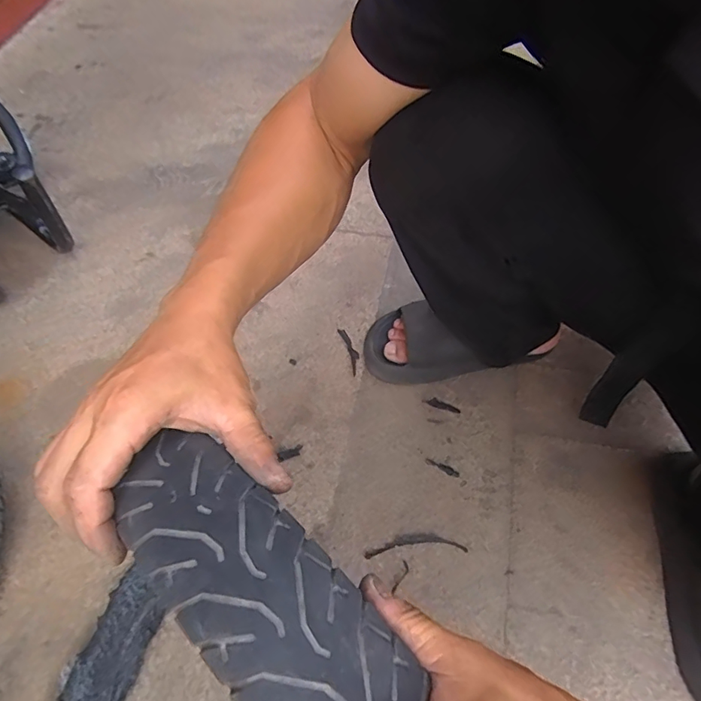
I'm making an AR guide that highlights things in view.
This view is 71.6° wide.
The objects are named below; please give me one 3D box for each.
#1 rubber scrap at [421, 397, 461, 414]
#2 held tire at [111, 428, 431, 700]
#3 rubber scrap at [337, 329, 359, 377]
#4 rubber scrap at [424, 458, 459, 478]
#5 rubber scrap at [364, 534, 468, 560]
[{"bbox_3d":[0.119,0.071,0.637,0.049,0.004,0.013,22,63,14],"label":"rubber scrap"},{"bbox_3d":[-0.044,0.101,0.213,0.167,0.026,0.060,39,68,22],"label":"held tire"},{"bbox_3d":[0.000,0.001,0.684,0.016,0.004,0.077,-17,61,-8],"label":"rubber scrap"},{"bbox_3d":[0.112,0.142,0.592,0.043,0.004,0.010,25,64,16],"label":"rubber scrap"},{"bbox_3d":[0.072,0.218,0.546,0.113,0.004,0.021,-4,60,-1],"label":"rubber scrap"}]

